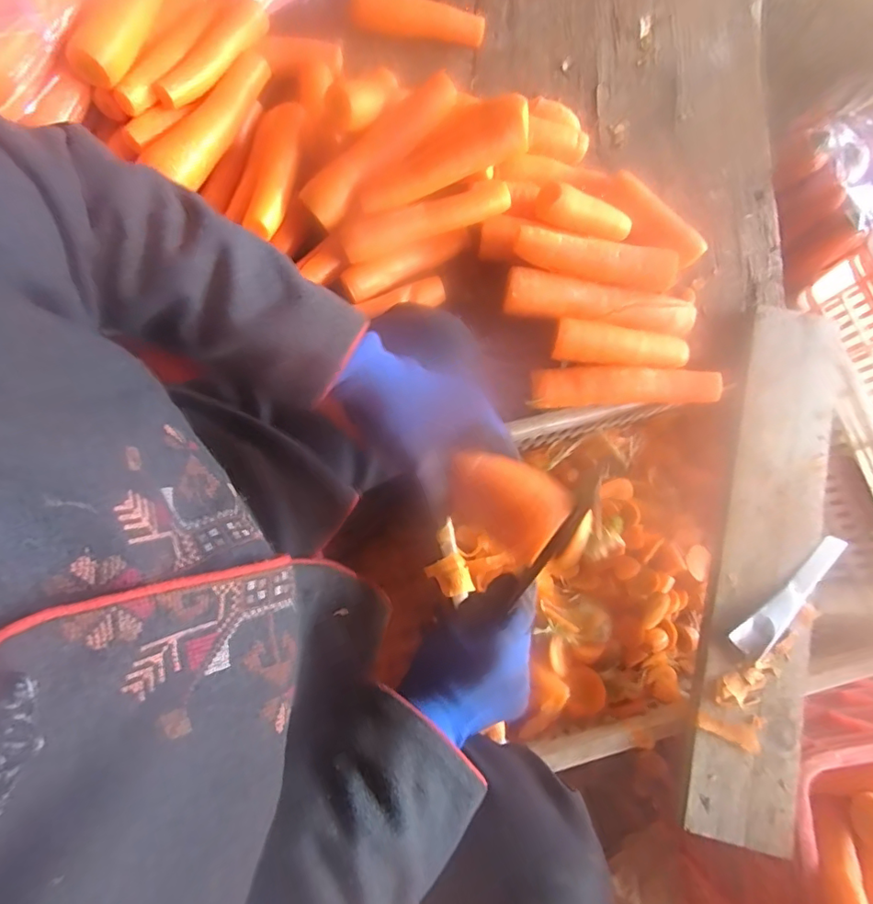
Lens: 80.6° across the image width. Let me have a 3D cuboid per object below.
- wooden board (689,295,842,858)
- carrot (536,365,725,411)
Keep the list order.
[{"bbox_3d":[0.341,0.099,0.536,0.107,0.021,0.549,15,77,2],"label":"wooden board"},{"bbox_3d":[0.210,-0.071,0.571,0.200,0.034,0.038,1,77,-1],"label":"carrot"}]

